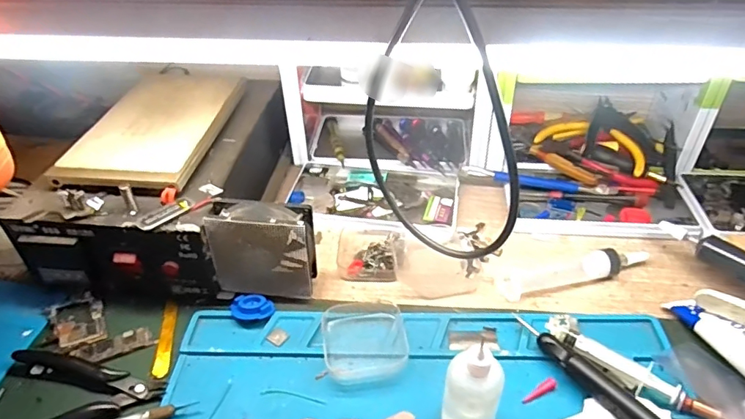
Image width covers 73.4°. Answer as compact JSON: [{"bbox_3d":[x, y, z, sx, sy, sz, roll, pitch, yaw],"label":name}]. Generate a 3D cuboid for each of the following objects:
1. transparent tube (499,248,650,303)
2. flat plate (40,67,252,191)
[{"bbox_3d":[0.182,0.053,0.447,0.136,0.022,0.031,-10,41,-9],"label":"transparent tube"},{"bbox_3d":[-0.200,-0.085,0.484,0.112,0.021,0.204,2,41,5],"label":"flat plate"}]

